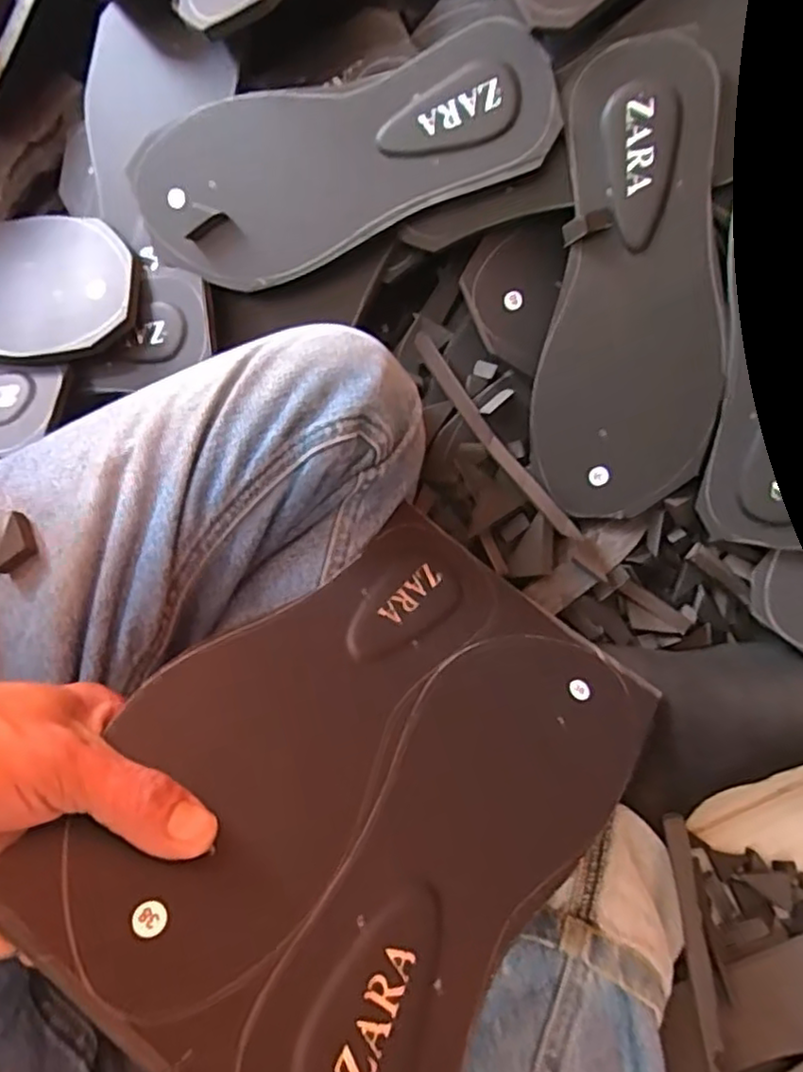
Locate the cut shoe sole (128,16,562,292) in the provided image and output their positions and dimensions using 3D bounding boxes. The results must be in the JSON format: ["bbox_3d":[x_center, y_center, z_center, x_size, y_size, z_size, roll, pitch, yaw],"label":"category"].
[{"bbox_3d":[-0.040,-0.210,0.384,0.245,0.013,0.097,-8,105,15],"label":"cut shoe sole"}]

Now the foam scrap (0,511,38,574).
[{"bbox_3d":[-0.180,0.004,0.316,0.014,0.006,0.029,12,77,2],"label":"foam scrap"}]

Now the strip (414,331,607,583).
[{"bbox_3d":[0.065,-0.050,0.408,0.015,0.020,0.183,-34,79,-8],"label":"strip"}]

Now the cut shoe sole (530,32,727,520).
[{"bbox_3d":[0.129,-0.129,0.368,0.094,0.005,0.238,9,107,17],"label":"cut shoe sole"}]

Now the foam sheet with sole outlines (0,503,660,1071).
[{"bbox_3d":[-0.004,0.095,0.283,0.171,0.007,0.252,42,47,8],"label":"foam sheet with sole outlines"}]

